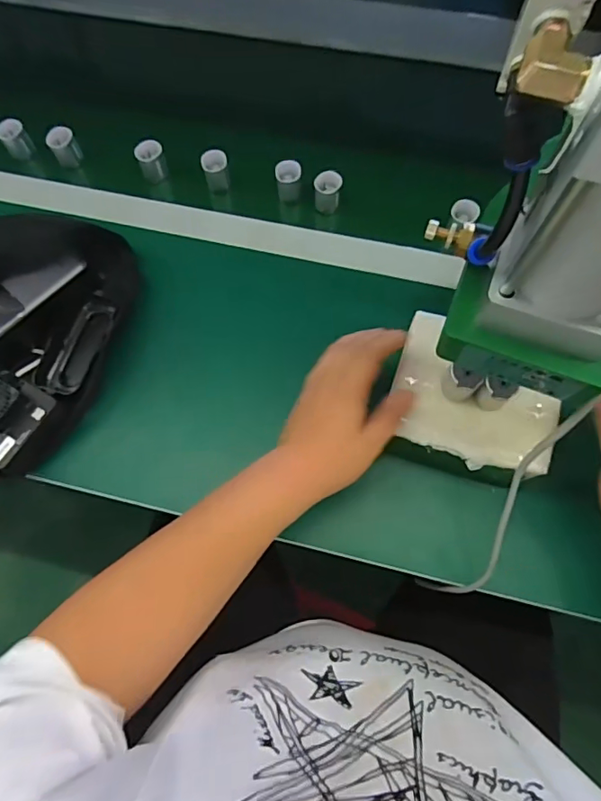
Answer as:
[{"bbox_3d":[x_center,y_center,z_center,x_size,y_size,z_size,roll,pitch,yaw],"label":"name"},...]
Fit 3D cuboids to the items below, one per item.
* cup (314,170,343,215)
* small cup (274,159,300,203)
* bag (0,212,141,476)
[{"bbox_3d":[0.031,-0.236,0.584,0.030,0.031,0.032,4,72,2],"label":"cup"},{"bbox_3d":[-0.013,-0.252,0.591,0.028,0.037,0.026,0,72,1],"label":"small cup"},{"bbox_3d":[-0.294,-0.047,0.501,0.208,0.079,0.303,28,75,10],"label":"bag"}]

